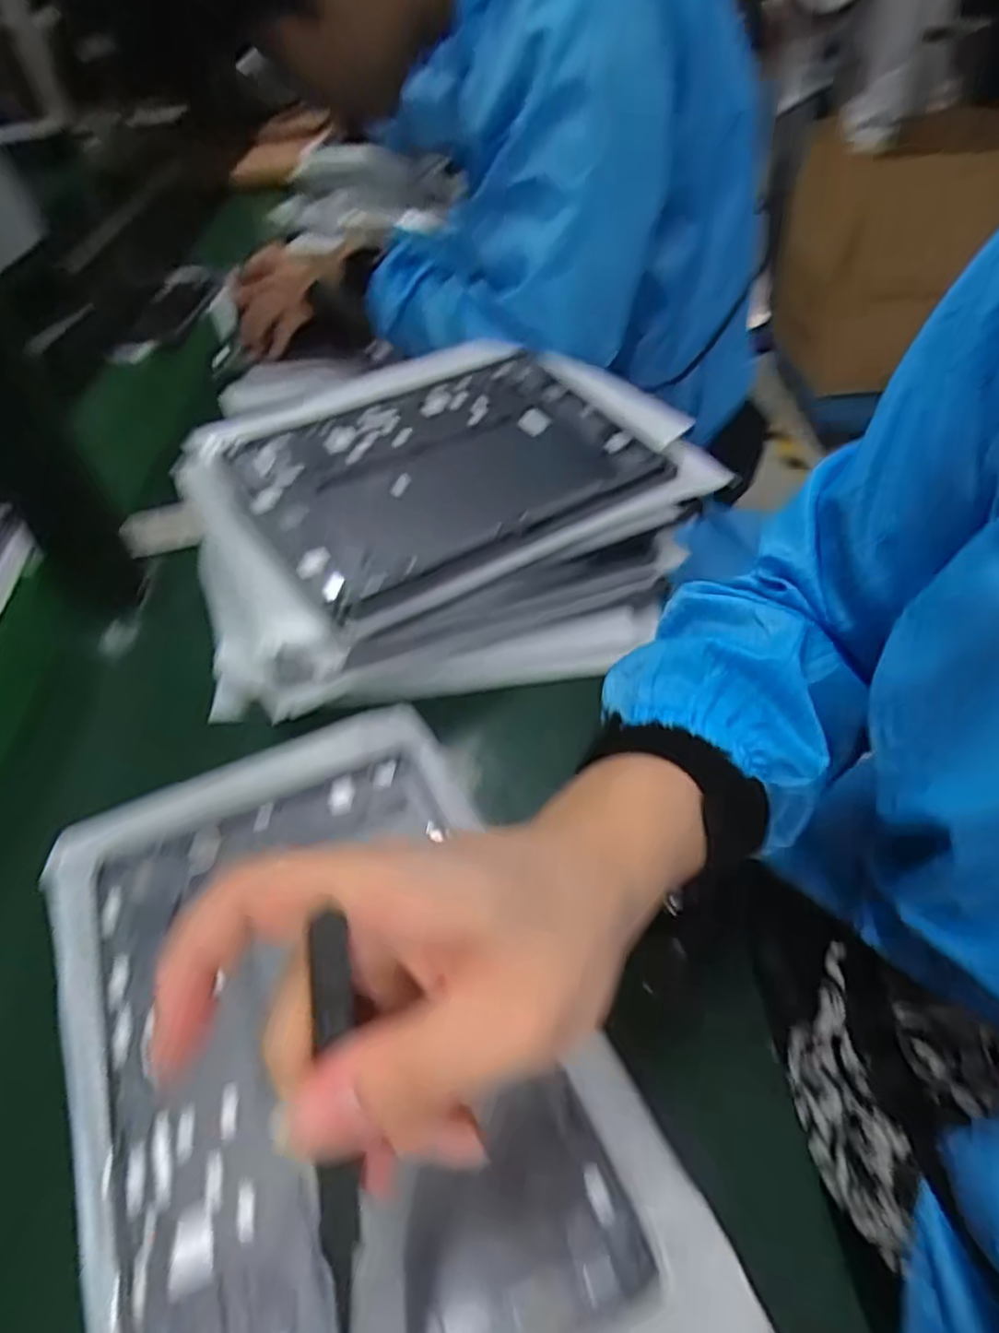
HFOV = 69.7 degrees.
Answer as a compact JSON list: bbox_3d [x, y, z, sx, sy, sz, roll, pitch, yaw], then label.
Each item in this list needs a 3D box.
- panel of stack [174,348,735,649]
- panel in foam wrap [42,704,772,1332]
[{"bbox_3d":[-0.032,-0.141,0.490,0.296,0.021,0.215,-24,59,-19],"label":"panel of stack"},{"bbox_3d":[-0.070,0.155,0.295,0.197,0.017,0.311,-22,48,-18],"label":"panel in foam wrap"}]

